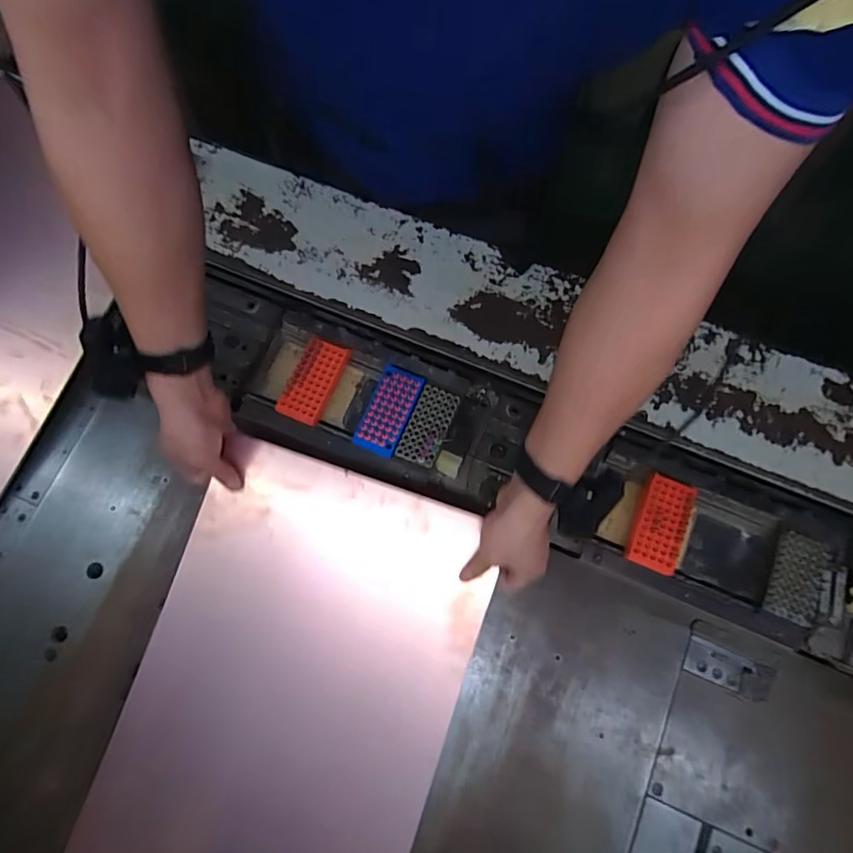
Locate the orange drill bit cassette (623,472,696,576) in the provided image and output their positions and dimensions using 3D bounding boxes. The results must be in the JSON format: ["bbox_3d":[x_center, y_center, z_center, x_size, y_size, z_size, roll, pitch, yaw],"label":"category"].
[{"bbox_3d":[0.286,0.118,0.608,0.059,0.022,0.113,21,77,6],"label":"orange drill bit cassette"}]

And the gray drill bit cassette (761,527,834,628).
[{"bbox_3d":[0.444,0.182,0.588,0.062,0.027,0.102,22,77,6],"label":"gray drill bit cassette"}]

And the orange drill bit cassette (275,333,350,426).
[{"bbox_3d":[-0.150,-0.060,0.656,0.061,0.015,0.112,22,77,6],"label":"orange drill bit cassette"}]

